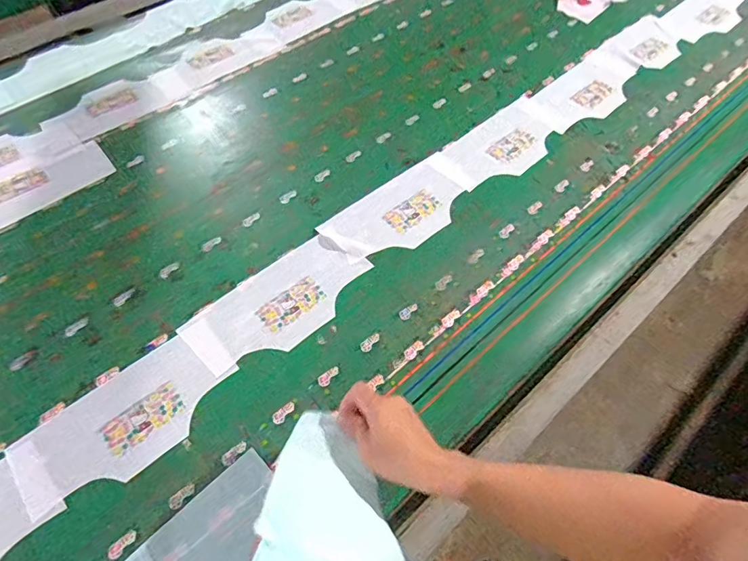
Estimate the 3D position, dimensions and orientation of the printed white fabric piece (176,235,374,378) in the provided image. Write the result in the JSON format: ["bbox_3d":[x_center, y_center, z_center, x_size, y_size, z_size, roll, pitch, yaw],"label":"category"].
[{"bbox_3d":[-0.139,0.036,0.717,0.276,0.011,0.131,-36,68,-21],"label":"printed white fabric piece"}]

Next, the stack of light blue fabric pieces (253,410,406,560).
[{"bbox_3d":[-0.036,0.239,0.458,0.146,0.015,0.202,24,44,-6],"label":"stack of light blue fabric pieces"}]

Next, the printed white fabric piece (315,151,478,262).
[{"bbox_3d":[0.055,-0.122,0.816,0.278,0.010,0.135,-36,66,-19],"label":"printed white fabric piece"}]

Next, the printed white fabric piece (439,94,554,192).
[{"bbox_3d":[0.247,-0.259,0.901,0.249,0.010,0.134,-36,68,-19],"label":"printed white fabric piece"}]

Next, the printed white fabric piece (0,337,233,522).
[{"bbox_3d":[-0.328,0.186,0.619,0.258,0.008,0.134,-36,68,-20],"label":"printed white fabric piece"}]

